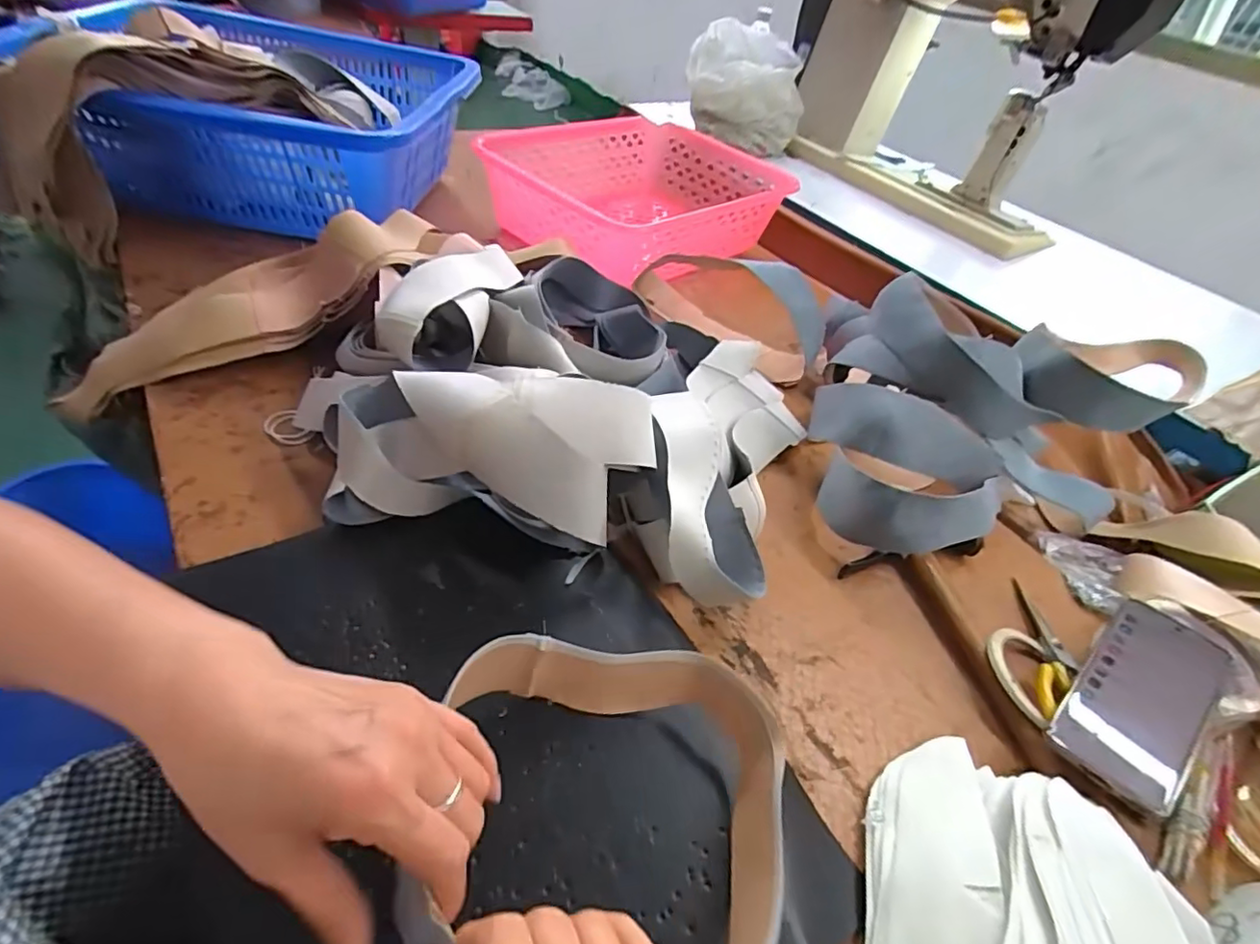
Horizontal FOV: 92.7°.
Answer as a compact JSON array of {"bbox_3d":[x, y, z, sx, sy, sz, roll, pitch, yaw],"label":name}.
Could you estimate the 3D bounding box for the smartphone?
[{"bbox_3d":[0.376,0.164,0.440,0.077,0.007,0.150,37,65,27],"label":"smartphone"}]

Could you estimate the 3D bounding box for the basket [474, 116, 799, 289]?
[{"bbox_3d":[0.012,-0.423,0.943,0.327,0.135,0.430,37,50,23],"label":"basket"}]

